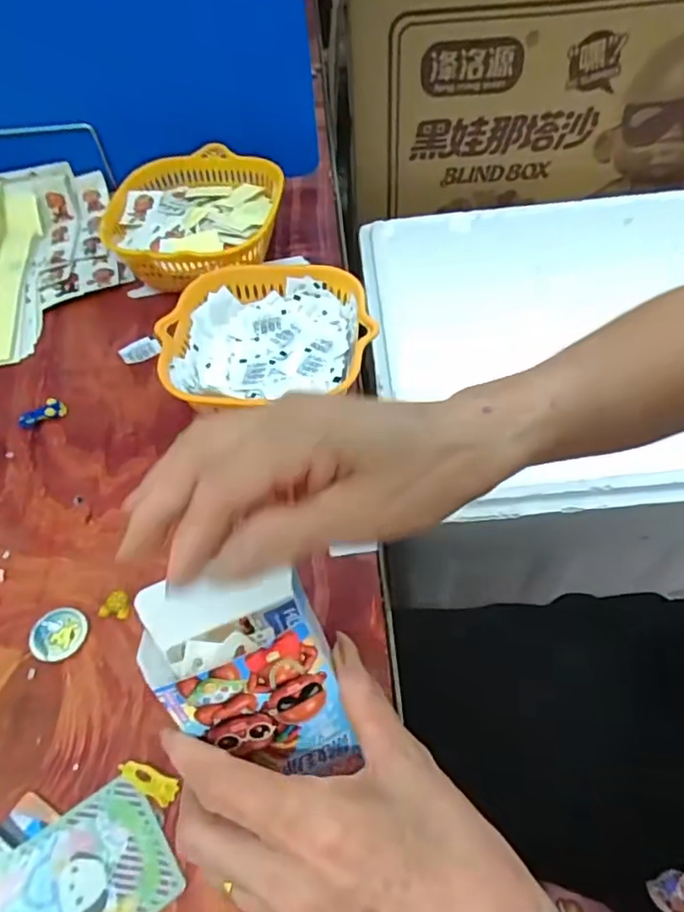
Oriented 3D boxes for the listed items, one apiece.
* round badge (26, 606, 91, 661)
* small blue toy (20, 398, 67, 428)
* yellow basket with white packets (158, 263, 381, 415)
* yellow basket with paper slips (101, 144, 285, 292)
[{"bbox_3d":[-0.168,0.105,0.344,0.032,0.007,0.032,-2,55,3],"label":"round badge"},{"bbox_3d":[-0.230,-0.033,0.446,0.035,0.012,0.016,-20,56,-9],"label":"small blue toy"},{"bbox_3d":[-0.051,-0.072,0.425,0.143,0.062,0.136,-13,55,-5],"label":"yellow basket with white packets"},{"bbox_3d":[-0.130,-0.201,0.514,0.148,0.060,0.142,3,55,7],"label":"yellow basket with paper slips"}]

